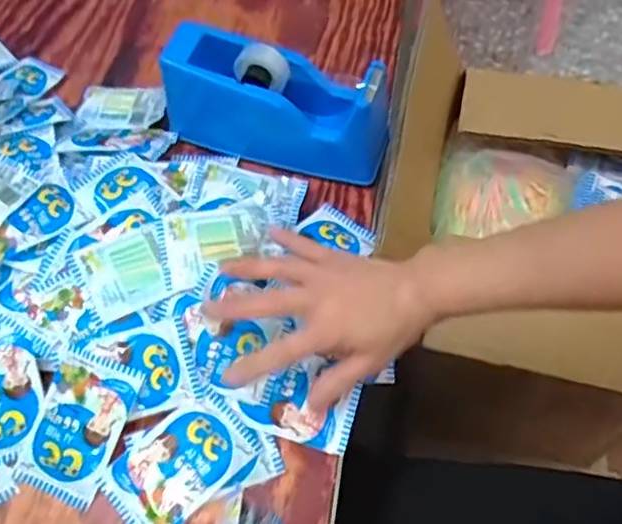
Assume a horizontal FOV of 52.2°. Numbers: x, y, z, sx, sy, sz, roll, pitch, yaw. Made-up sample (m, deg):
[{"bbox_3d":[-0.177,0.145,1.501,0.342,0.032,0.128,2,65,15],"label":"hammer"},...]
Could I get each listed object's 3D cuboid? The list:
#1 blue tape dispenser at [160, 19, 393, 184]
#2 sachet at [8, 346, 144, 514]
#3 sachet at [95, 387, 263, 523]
[{"bbox_3d":[-0.034,-0.139,0.586,0.208,0.102,0.070,15,61,11],"label":"blue tape dispenser"},{"bbox_3d":[-0.171,0.118,0.464,0.065,0.007,0.103,19,79,10],"label":"sachet"},{"bbox_3d":[-0.095,0.145,0.457,0.102,0.013,0.066,-40,65,-19],"label":"sachet"}]

